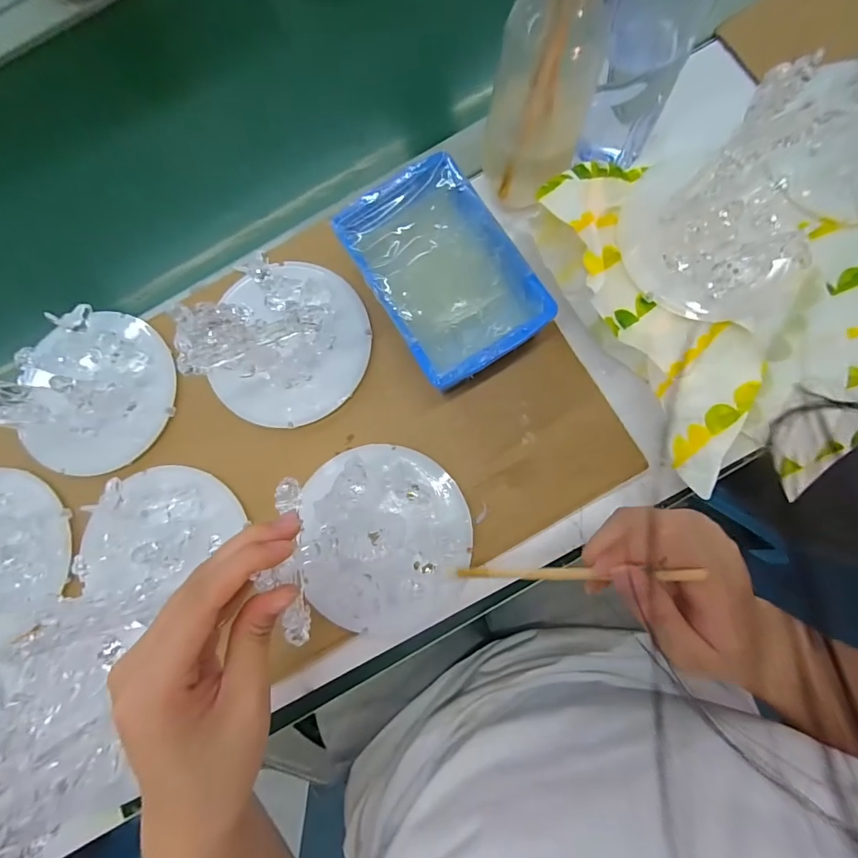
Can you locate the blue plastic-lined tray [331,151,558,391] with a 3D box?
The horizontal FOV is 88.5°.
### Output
[{"bbox_3d":[0.011,-0.106,0.320,0.093,0.059,0.145,-33,81,0],"label":"blue plastic-lined tray"}]

